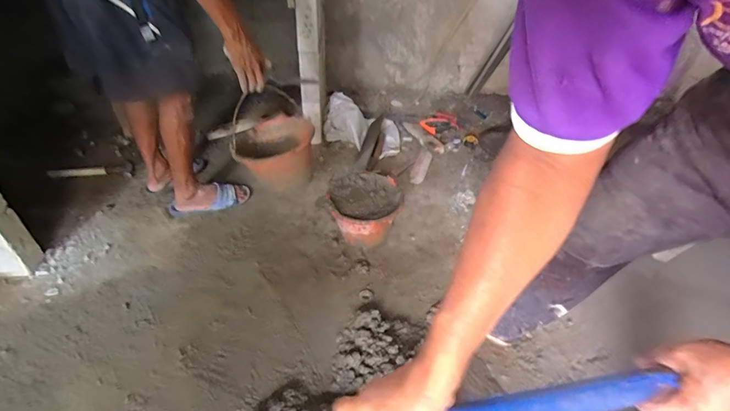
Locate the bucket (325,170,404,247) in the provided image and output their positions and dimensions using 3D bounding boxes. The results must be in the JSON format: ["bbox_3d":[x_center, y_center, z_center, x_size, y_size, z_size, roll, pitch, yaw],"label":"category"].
[{"bbox_3d":[-0.004,0.021,1.184,0.219,0.182,0.198,3,40,0],"label":"bucket"}]

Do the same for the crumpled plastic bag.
[{"bbox_3d":[-0.068,-0.366,1.577,0.173,0.129,0.183,15,41,14],"label":"crumpled plastic bag"}]

